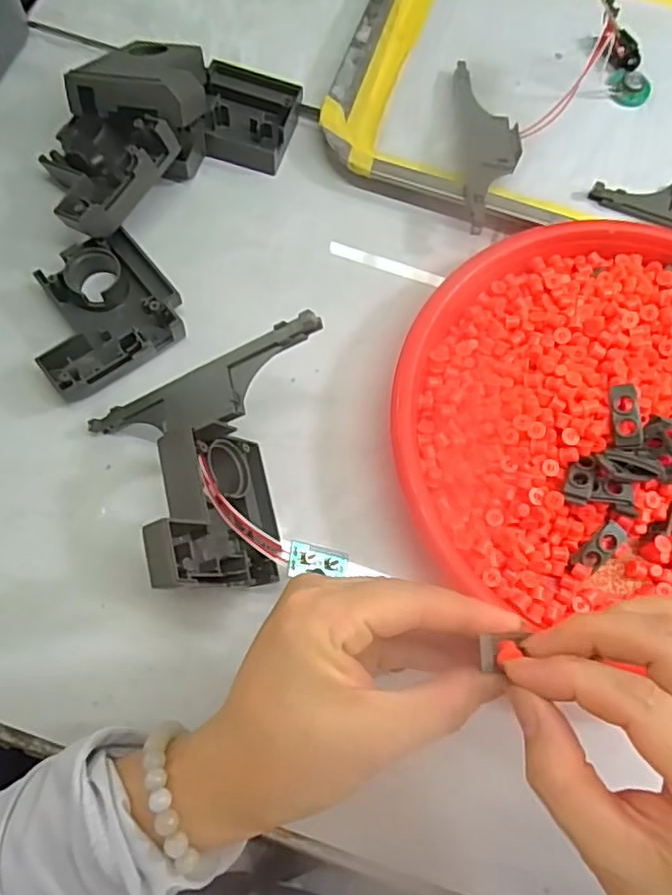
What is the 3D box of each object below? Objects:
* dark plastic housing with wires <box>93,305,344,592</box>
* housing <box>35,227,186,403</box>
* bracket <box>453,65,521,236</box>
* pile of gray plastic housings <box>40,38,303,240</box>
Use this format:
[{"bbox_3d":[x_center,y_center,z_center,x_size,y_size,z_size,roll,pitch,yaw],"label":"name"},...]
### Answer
[{"bbox_3d":[-0.059,0.012,0.296,0.110,0.075,0.109,-8,74,-5],"label":"dark plastic housing with wires"},{"bbox_3d":[-0.132,-0.074,0.347,0.081,0.020,0.074,-38,78,-12],"label":"housing"},{"bbox_3d":[0.096,-0.190,0.391,0.035,0.023,0.134,2,73,-2],"label":"bracket"},{"bbox_3d":[-0.104,-0.199,0.370,0.164,0.060,0.103,-37,78,-12],"label":"pile of gray plastic housings"}]

